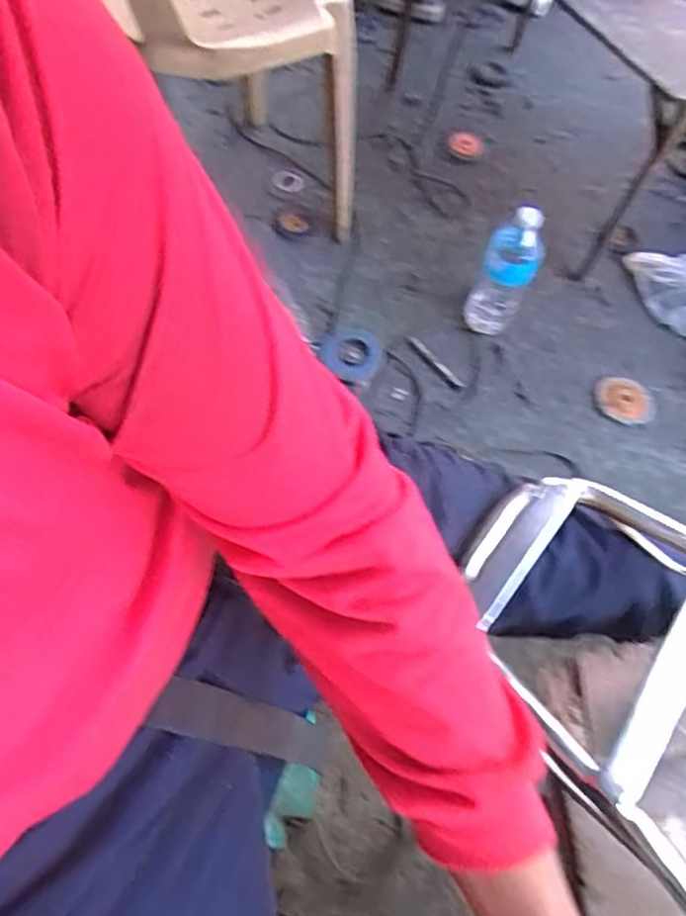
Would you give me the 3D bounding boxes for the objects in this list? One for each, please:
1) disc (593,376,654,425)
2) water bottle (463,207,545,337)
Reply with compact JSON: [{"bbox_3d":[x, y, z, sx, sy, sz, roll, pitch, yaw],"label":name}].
[{"bbox_3d":[0.496,-0.105,1.165,0.106,0.019,0.108,2,60,-3],"label":"disc"},{"bbox_3d":[0.277,-0.316,1.132,0.085,0.251,0.085,15,60,4],"label":"water bottle"}]

